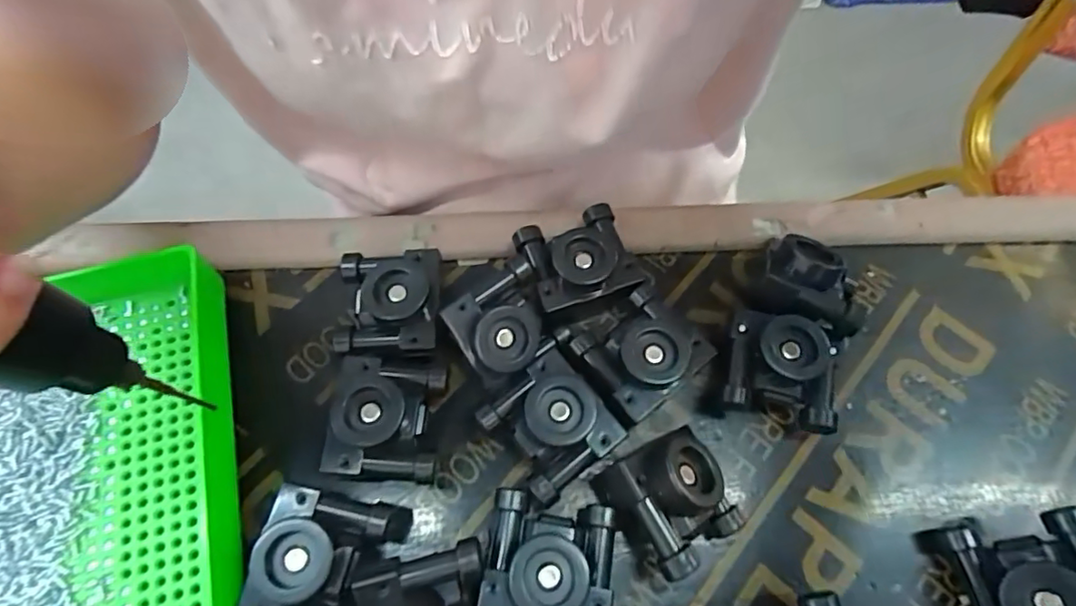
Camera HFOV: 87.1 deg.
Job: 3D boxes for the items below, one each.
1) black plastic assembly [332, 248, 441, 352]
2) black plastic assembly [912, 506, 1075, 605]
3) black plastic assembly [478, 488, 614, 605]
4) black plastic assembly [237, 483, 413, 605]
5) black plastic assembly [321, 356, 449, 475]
[{"bbox_3d":[-0.077,0.001,0.288,0.057,0.037,0.053,-3,66,-2],"label":"black plastic assembly"},{"bbox_3d":[0.208,0.117,0.239,0.057,0.026,0.050,-27,56,25],"label":"black plastic assembly"},{"bbox_3d":[0.005,0.110,0.243,0.052,0.038,0.048,9,66,3],"label":"black plastic assembly"},{"bbox_3d":[-0.089,0.109,0.237,0.057,0.027,0.052,12,67,4],"label":"black plastic assembly"},{"bbox_3d":[-0.070,0.054,0.265,0.048,0.039,0.052,4,66,1],"label":"black plastic assembly"}]

